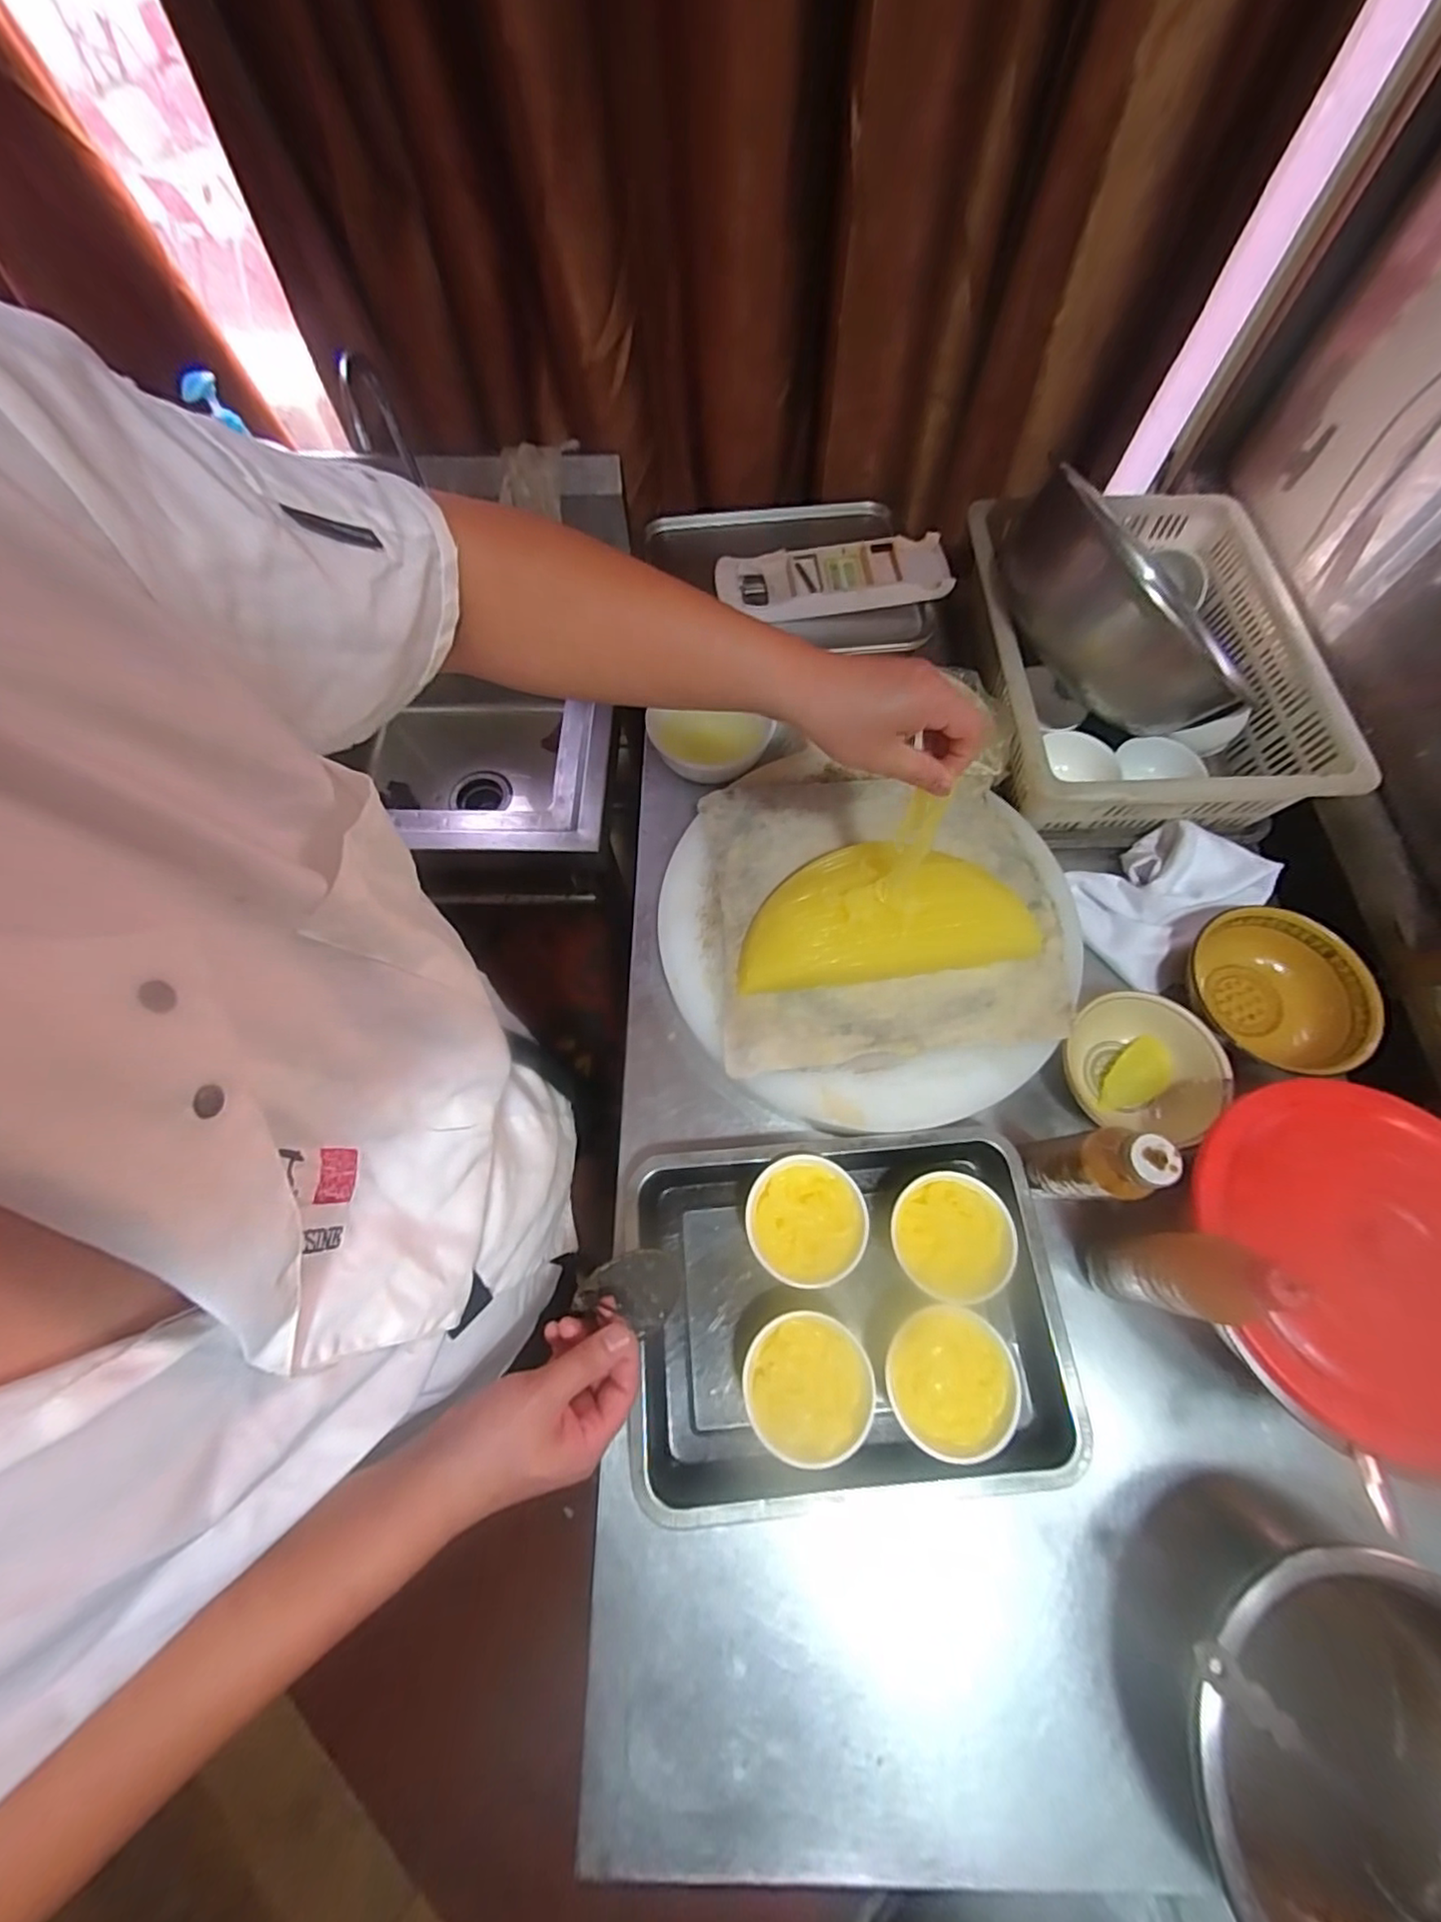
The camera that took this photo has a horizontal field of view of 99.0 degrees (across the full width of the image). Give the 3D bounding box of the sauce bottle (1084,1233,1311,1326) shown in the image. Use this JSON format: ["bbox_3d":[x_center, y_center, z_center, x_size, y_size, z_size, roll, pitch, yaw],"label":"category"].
[{"bbox_3d":[0.370,0.257,0.505,0.060,0.233,0.056,10,69,5],"label":"sauce bottle"}]

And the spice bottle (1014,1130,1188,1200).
[{"bbox_3d":[0.324,0.182,0.544,0.047,0.180,0.058,0,69,1],"label":"spice bottle"}]

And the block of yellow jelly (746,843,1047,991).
[{"bbox_3d":[0.170,-0.052,0.649,0.303,0.070,0.139,-5,69,-1],"label":"block of yellow jelly"}]

